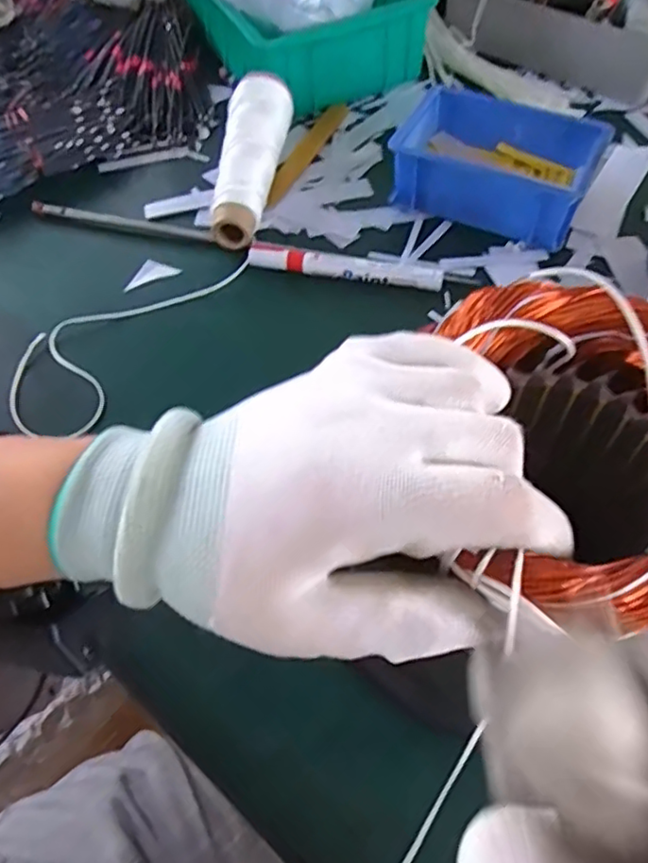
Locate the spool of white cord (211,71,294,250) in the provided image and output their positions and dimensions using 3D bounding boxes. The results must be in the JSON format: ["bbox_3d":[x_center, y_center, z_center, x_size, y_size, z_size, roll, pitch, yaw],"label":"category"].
[{"bbox_3d":[-0.060,-0.221,0.502,0.046,0.045,0.173,5,58,6],"label":"spool of white cord"}]

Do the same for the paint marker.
[{"bbox_3d":[0.015,-0.120,0.455,0.143,0.018,0.020,12,59,10],"label":"paint marker"}]

